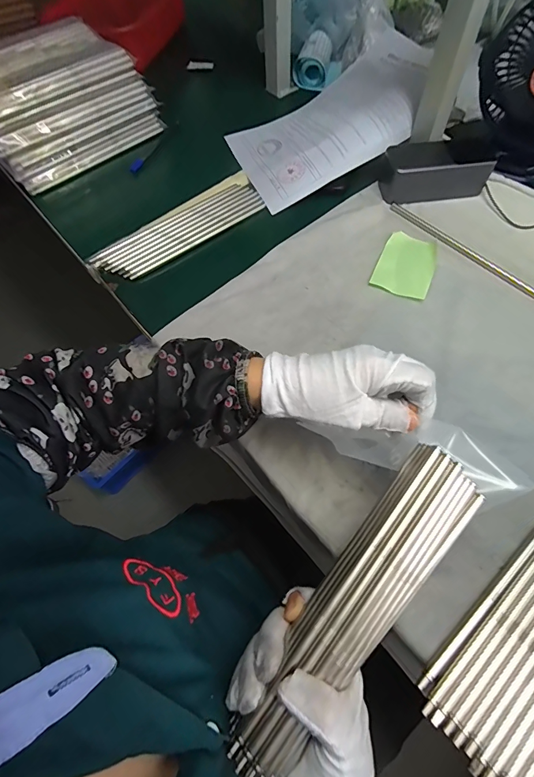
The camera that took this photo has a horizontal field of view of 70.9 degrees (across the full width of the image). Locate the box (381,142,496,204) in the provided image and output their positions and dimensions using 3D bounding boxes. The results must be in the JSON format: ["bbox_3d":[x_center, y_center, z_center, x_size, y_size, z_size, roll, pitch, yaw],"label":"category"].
[{"bbox_3d":[0.218,-0.281,0.485,0.127,0.047,0.063,-2,61,2],"label":"box"}]

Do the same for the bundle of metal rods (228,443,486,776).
[{"bbox_3d":[0.060,0.139,0.242,0.052,0.023,0.223,37,77,20],"label":"bundle of metal rods"}]

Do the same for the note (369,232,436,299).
[{"bbox_3d":[0.164,-0.145,0.437,0.061,0.004,0.084,22,65,14],"label":"note"}]

